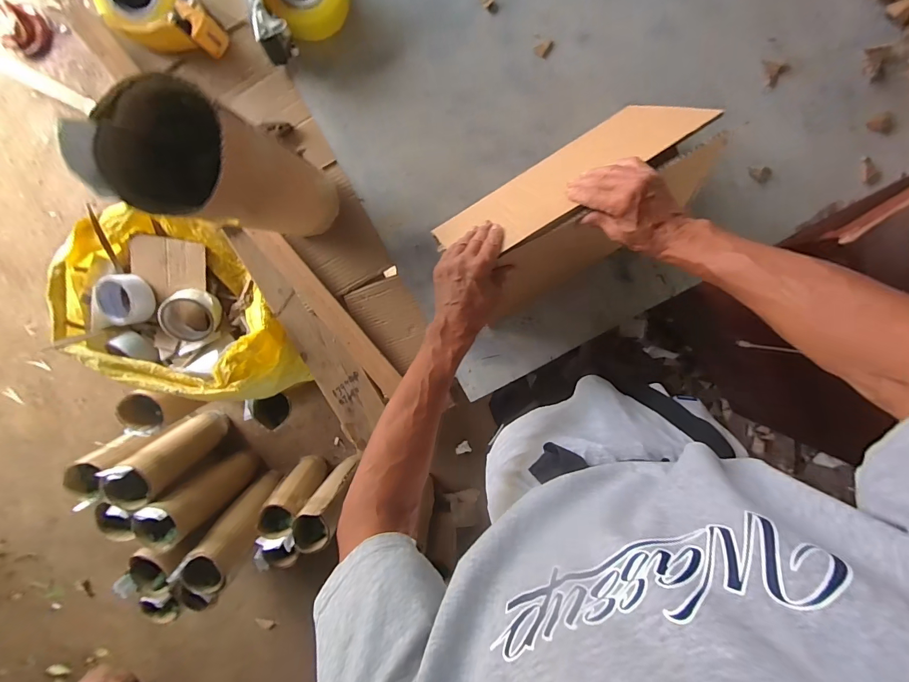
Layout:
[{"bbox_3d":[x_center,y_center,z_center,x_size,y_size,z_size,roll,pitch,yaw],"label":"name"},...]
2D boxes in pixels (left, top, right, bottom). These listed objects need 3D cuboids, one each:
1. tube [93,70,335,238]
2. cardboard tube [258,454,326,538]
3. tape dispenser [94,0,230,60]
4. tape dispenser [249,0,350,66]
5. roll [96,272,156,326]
[{"bbox_3d":[-0.251,-0.186,0.479,0.110,0.305,0.100,4,98,1],"label":"tube"},{"bbox_3d":[-0.537,0.515,1.313,0.106,0.313,0.114,0,98,1],"label":"cardboard tube"},{"bbox_3d":[-0.457,-0.517,0.596,0.192,0.067,0.126,22,98,-2],"label":"tape dispenser"},{"bbox_3d":[-0.230,-0.517,0.586,0.124,0.079,0.159,2,98,1],"label":"tape dispenser"},{"bbox_3d":[-0.619,-0.076,0.722,0.087,0.047,0.091,0,98,1],"label":"roll"}]

